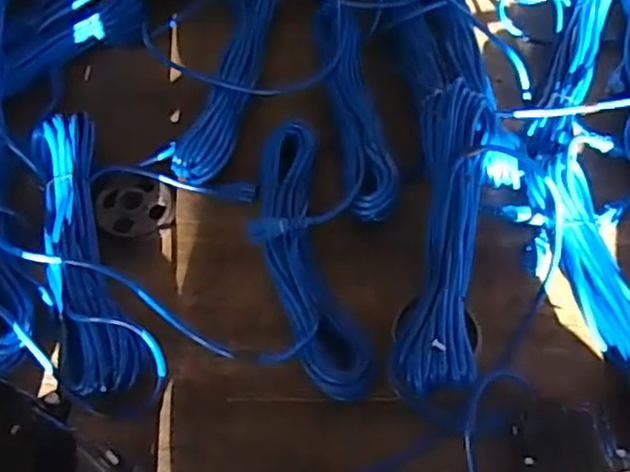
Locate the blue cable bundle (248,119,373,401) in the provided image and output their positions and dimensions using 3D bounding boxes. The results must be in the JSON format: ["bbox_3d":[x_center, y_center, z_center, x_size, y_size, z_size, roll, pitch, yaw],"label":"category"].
[{"bbox_3d":[-0.014,0.016,0.722,0.105,0.062,0.338,-11,56,-4],"label":"blue cable bundle"}]

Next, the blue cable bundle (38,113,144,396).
[{"bbox_3d":[-0.250,0.010,0.724,0.079,0.062,0.335,-17,57,-8],"label":"blue cable bundle"}]

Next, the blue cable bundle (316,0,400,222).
[{"bbox_3d":[0.048,-0.165,0.832,0.063,0.043,0.343,-7,56,-2],"label":"blue cable bundle"}]

